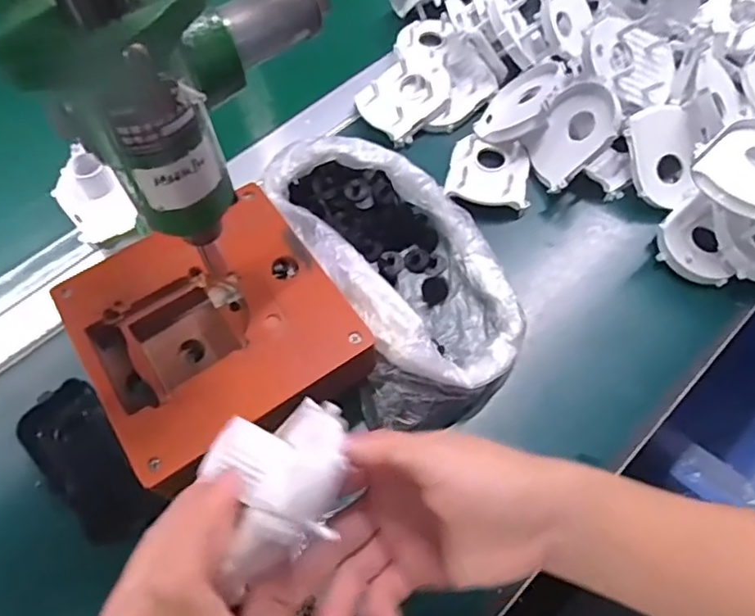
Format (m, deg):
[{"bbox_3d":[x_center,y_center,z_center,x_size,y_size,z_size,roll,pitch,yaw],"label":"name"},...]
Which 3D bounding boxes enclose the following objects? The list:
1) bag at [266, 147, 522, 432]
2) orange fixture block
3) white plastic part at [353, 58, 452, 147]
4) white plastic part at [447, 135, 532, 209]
[{"bbox_3d":[0.021,-0.028,0.423,0.137,0.057,0.229,-23,64,-11],"label":"bag"},{"bbox_3d":[-0.102,0.019,0.381,0.147,0.063,0.159,-31,66,-15],"label":"orange fixture block"},{"bbox_3d":[0.027,-0.188,0.516,0.081,0.020,0.062,-35,67,-17],"label":"white plastic part"},{"bbox_3d":[0.092,-0.114,0.477,0.064,0.016,0.060,8,62,5],"label":"white plastic part"}]

